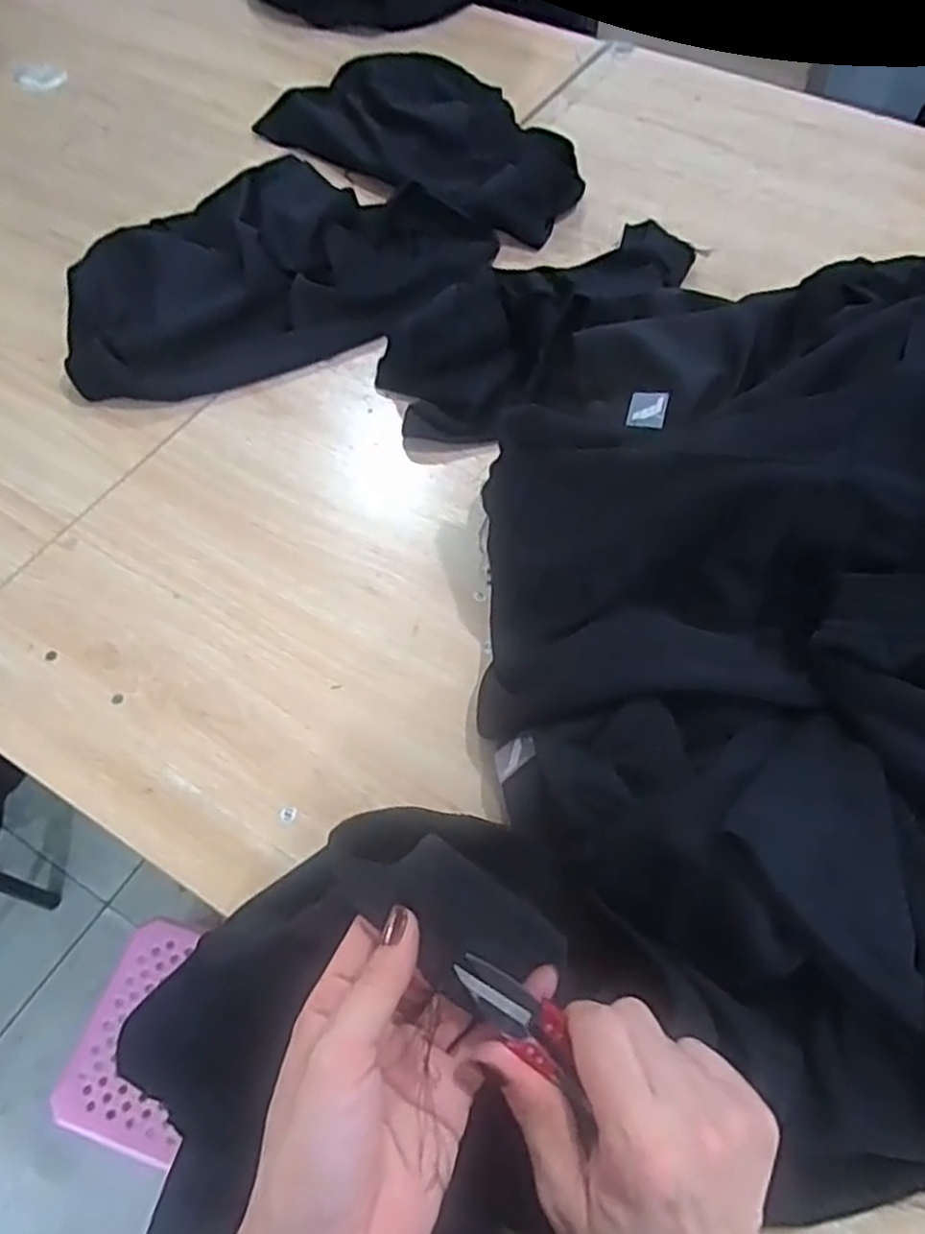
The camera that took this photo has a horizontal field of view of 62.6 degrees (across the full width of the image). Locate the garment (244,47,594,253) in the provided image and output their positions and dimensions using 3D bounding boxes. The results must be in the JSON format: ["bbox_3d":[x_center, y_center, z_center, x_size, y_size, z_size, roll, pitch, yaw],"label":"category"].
[{"bbox_3d":[-0.038,-0.555,0.875,0.365,0.060,0.200,38,67,19],"label":"garment"}]

